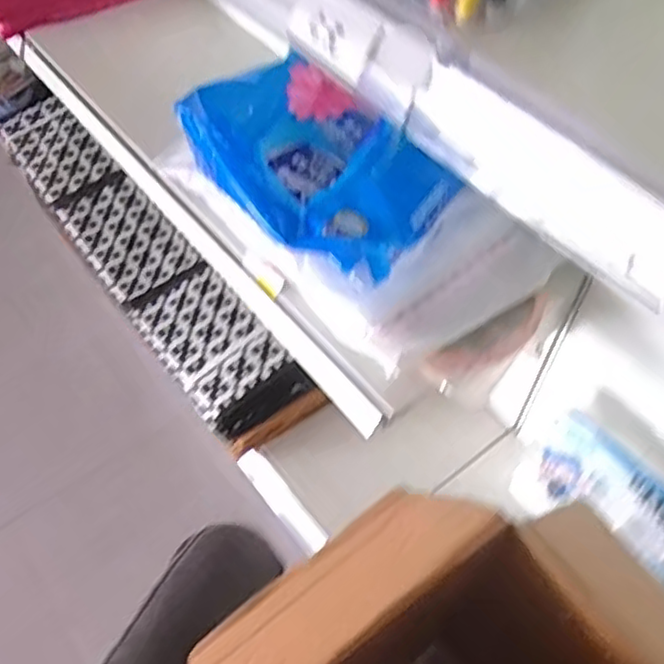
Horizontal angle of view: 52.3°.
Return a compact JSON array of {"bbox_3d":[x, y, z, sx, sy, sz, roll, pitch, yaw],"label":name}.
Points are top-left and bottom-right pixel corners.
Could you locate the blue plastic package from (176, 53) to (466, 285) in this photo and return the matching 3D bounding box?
[{"bbox_3d":[-0.015,-0.188,0.748,0.203,0.065,0.321,-36,62,-24],"label":"blue plastic package"}]

